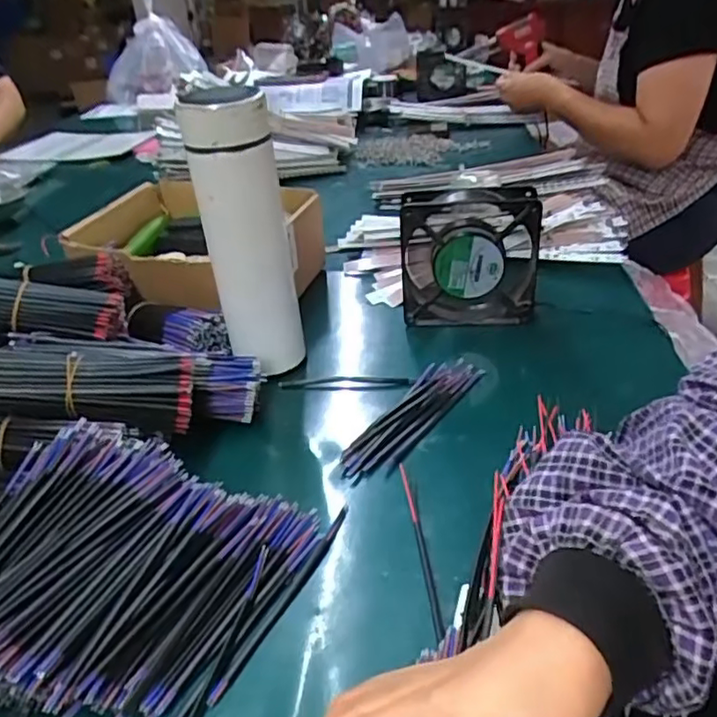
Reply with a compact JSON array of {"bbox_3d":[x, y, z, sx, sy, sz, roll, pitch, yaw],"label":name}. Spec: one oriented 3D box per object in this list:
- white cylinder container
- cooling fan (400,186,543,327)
[{"bbox_3d":[-0.087,-0.091,0.503,0.066,0.233,0.058,-10,32,-8],"label":"white cylinder container"},{"bbox_3d":[0.100,-0.090,0.582,0.123,0.122,0.046,1,30,11],"label":"cooling fan"}]

